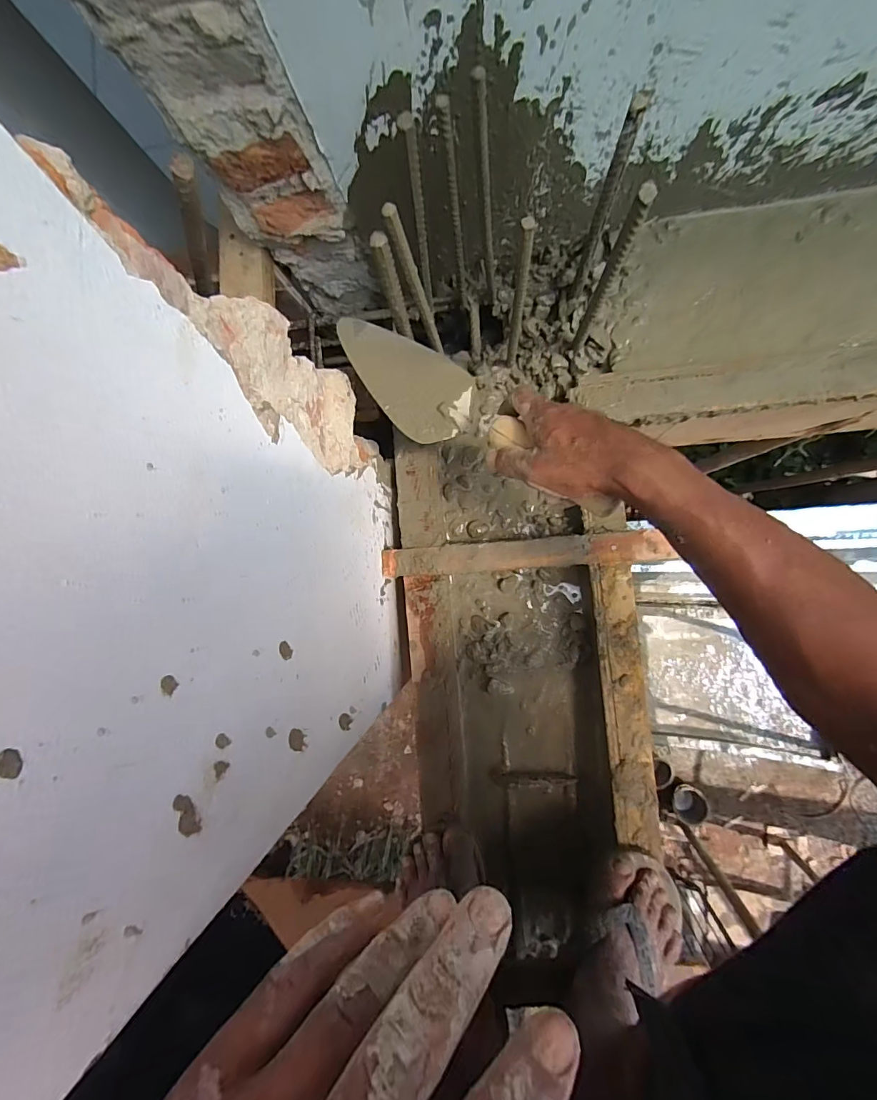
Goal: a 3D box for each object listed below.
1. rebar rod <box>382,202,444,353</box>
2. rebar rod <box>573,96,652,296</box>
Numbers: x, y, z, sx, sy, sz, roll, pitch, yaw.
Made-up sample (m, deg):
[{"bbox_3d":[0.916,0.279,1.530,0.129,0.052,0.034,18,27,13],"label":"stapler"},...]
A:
[{"bbox_3d":[-0.017,-0.233,0.429,0.011,0.216,0.010,-15,87,8],"label":"rebar rod"},{"bbox_3d":[0.152,-0.308,0.439,0.020,0.230,0.016,11,90,9],"label":"rebar rod"}]

